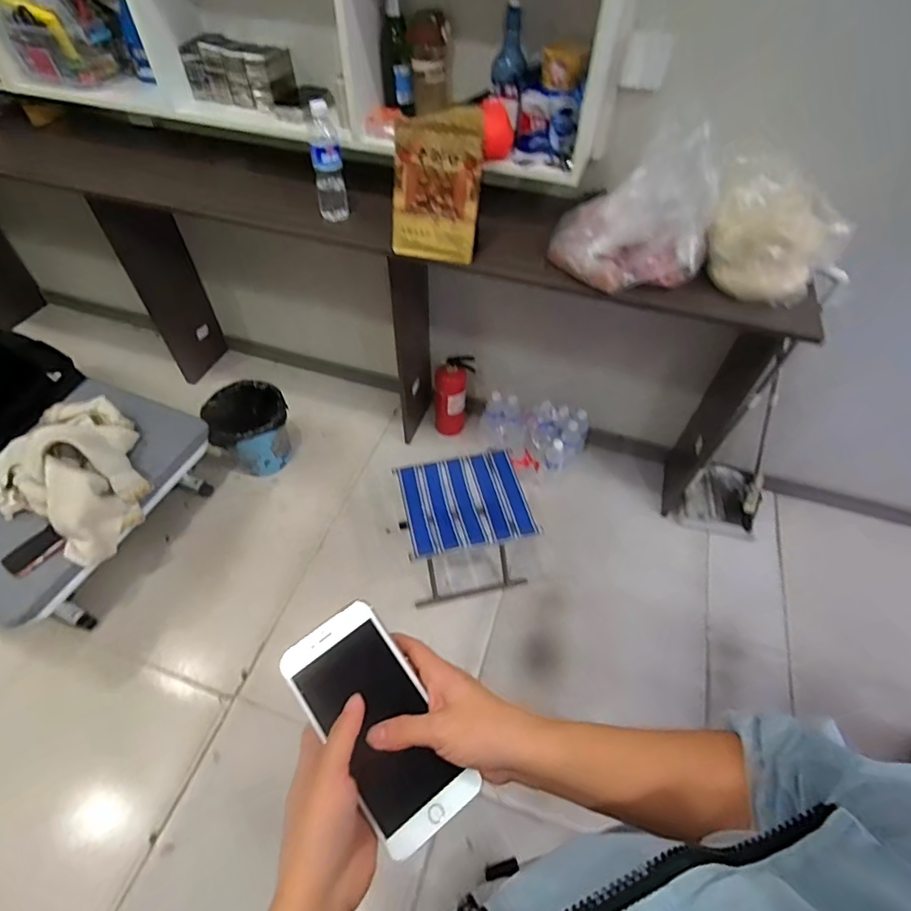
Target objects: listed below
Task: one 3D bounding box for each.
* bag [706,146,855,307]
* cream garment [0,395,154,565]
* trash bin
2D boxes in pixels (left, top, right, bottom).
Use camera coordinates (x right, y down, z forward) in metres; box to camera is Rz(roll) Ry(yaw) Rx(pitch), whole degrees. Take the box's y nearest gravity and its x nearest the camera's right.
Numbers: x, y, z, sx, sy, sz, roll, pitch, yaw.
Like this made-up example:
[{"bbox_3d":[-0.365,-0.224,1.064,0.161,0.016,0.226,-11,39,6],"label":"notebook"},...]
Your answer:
[{"bbox_3d":[0.602,-0.420,0.944,0.167,0.217,0.217,-32,59,-23],"label":"bag"},{"bbox_3d":[-1.010,0.006,1.305,0.456,0.210,0.366,28,57,19],"label":"cream garment"},{"bbox_3d":[-0.665,-0.083,1.671,0.245,0.259,0.222,22,55,15],"label":"trash bin"}]

